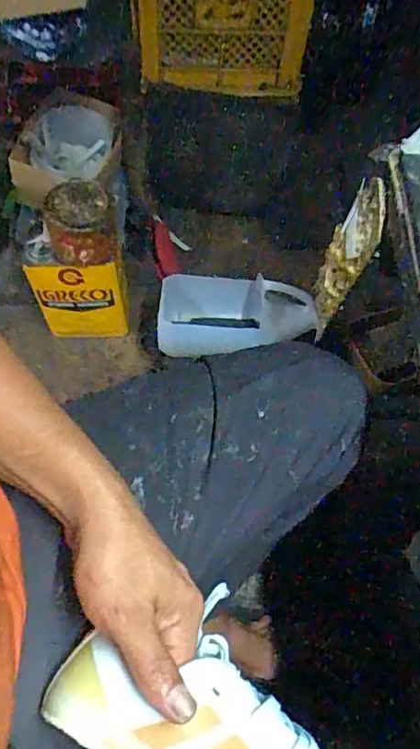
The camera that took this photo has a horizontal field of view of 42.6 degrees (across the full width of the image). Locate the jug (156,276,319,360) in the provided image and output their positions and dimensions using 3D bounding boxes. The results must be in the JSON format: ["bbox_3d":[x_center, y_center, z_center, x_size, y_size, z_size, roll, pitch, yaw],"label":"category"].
[{"bbox_3d":[0.038,-0.094,0.930,0.274,0.099,0.138,9,61,8],"label":"jug"}]

